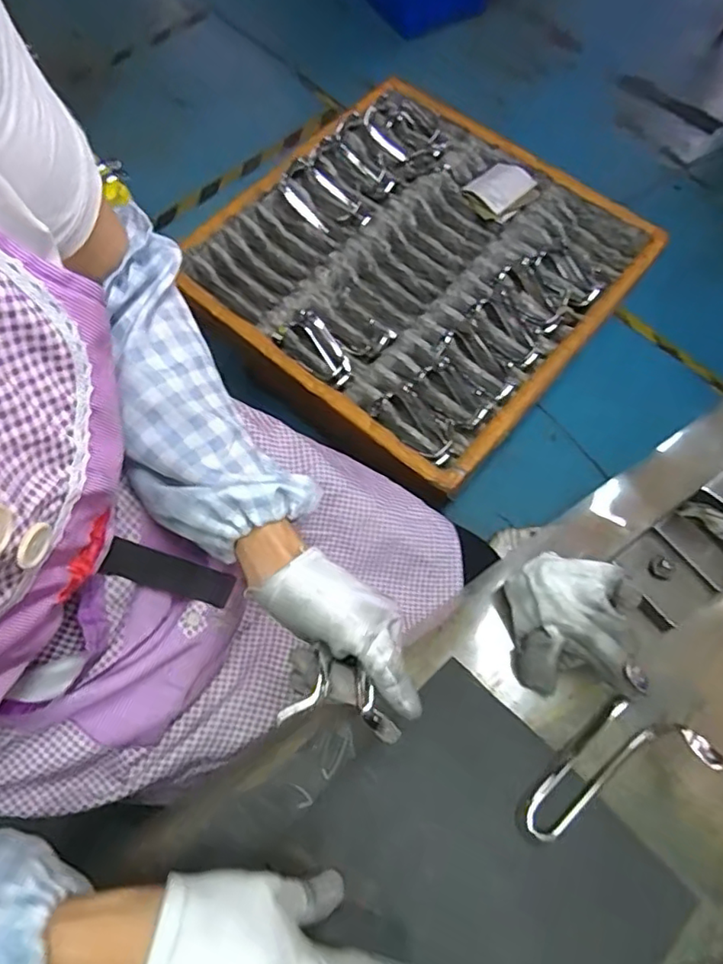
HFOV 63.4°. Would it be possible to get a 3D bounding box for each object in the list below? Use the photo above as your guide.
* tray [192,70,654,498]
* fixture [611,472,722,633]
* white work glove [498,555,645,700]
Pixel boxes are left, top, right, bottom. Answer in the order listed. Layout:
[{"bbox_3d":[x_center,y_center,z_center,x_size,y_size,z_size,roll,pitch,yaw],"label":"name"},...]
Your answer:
[{"bbox_3d":[0.072,-0.323,0.879,0.544,0.063,0.583,39,71,14],"label":"tray"},{"bbox_3d":[0.237,0.050,0.415,0.093,0.073,0.065,-37,73,-15],"label":"fixture"},{"bbox_3d":[0.140,0.095,0.400,0.067,0.073,0.092,-3,67,-3],"label":"white work glove"}]

